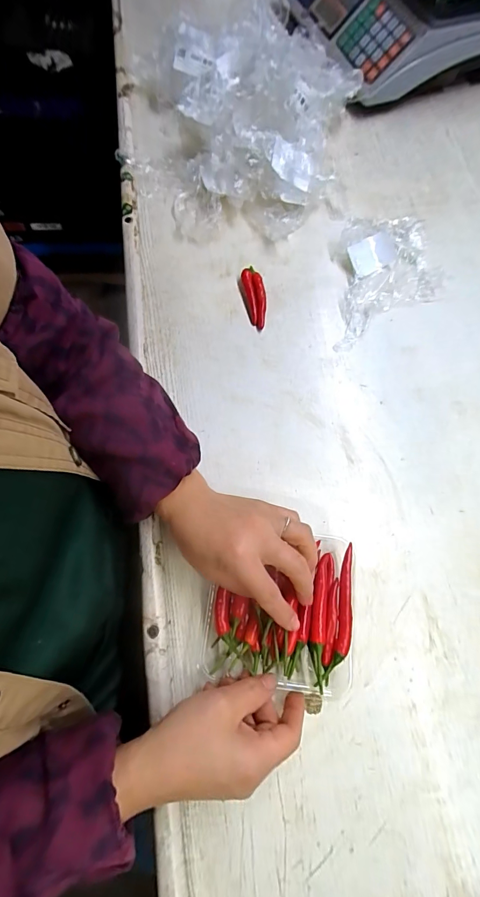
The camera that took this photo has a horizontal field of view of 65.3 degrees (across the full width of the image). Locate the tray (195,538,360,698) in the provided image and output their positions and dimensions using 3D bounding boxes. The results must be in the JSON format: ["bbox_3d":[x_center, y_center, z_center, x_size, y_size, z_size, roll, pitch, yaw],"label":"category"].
[{"bbox_3d":[0.038,0.137,0.328,0.129,0.038,0.126,7,71,1],"label":"tray"}]

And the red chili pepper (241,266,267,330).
[{"bbox_3d":[0.019,-0.182,0.449,0.025,0.011,0.086,-12,72,-5],"label":"red chili pepper"}]

